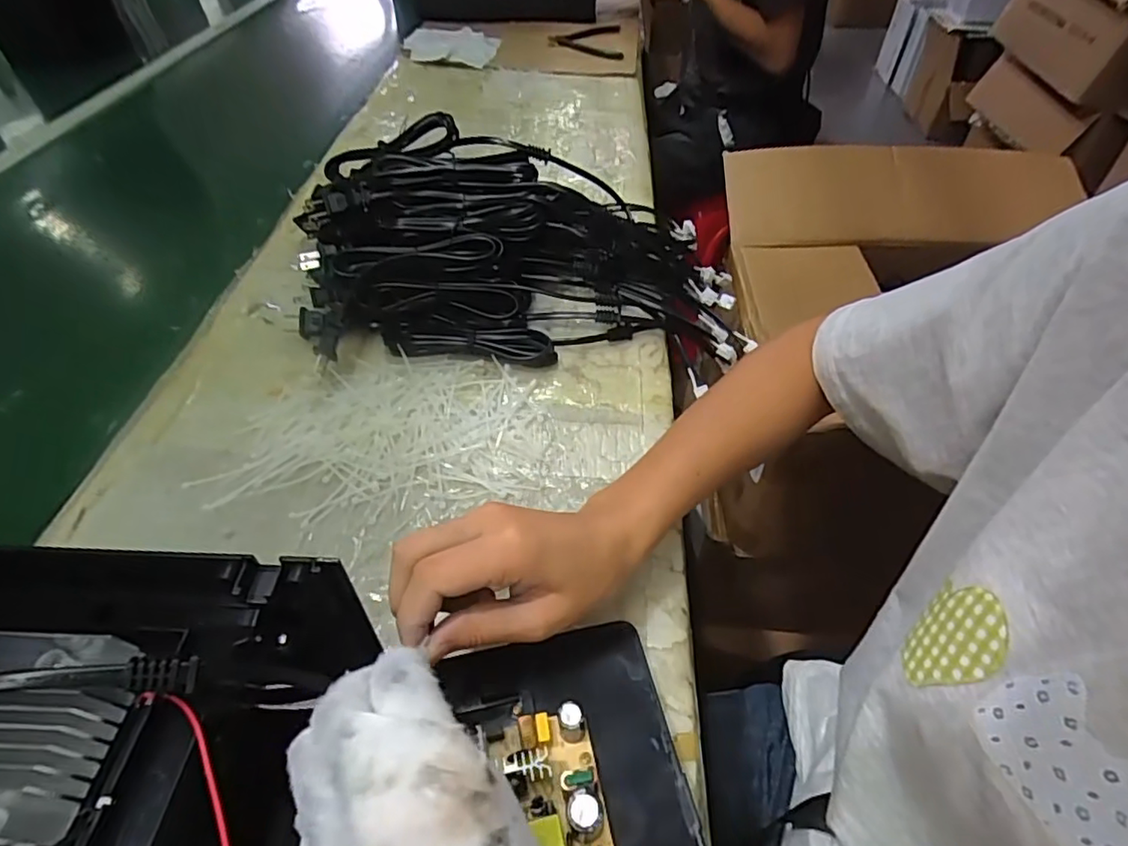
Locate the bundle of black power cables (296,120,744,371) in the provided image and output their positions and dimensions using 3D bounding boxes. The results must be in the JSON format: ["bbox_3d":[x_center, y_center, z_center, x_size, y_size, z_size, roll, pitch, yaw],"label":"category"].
[{"bbox_3d":[-0.038,-0.165,0.554,0.416,0.133,0.240,-4,48,-4],"label":"bundle of black power cables"}]

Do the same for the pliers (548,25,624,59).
[{"bbox_3d":[0.039,-0.692,1.079,0.129,0.018,0.168,1,48,0],"label":"pliers"}]

